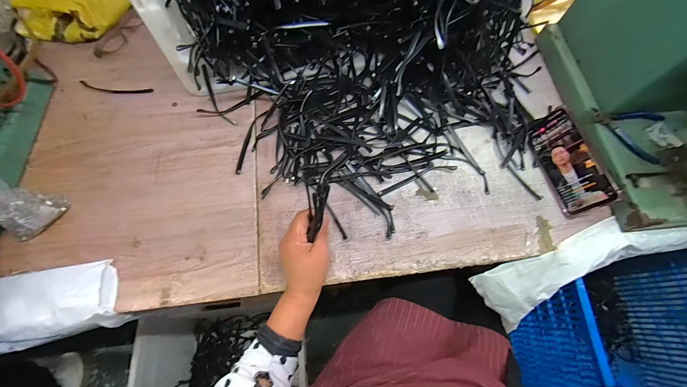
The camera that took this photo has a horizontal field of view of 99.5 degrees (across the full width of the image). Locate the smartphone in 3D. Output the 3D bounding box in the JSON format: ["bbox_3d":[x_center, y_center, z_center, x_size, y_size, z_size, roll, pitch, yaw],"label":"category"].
[{"bbox_3d":[0.355,-0.050,0.460,0.011,0.077,0.158,-5,69,-22],"label":"smartphone"}]

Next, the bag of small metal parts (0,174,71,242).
[{"bbox_3d":[-0.457,0.013,0.401,0.072,0.104,0.066,-26,71,-11],"label":"bag of small metal parts"}]

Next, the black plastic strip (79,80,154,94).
[{"bbox_3d":[-0.418,-0.191,0.531,0.137,0.004,0.020,8,68,2],"label":"black plastic strip"}]

